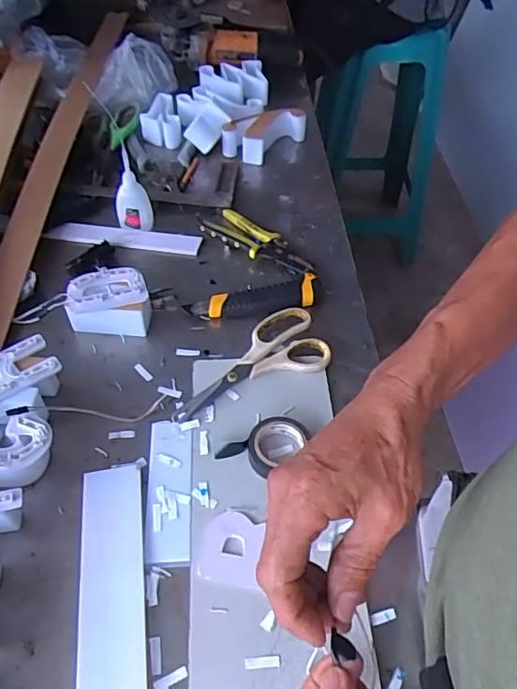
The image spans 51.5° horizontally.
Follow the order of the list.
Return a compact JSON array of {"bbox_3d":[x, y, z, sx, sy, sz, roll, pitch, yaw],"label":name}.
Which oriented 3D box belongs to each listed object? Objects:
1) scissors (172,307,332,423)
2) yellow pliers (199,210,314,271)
[{"bbox_3d":[-0.015,0.016,0.573,0.178,0.016,0.085,-18,53,-15],"label":"scissors"},{"bbox_3d":[-0.001,-0.134,0.696,0.158,0.022,0.054,29,56,21],"label":"yellow pliers"}]

